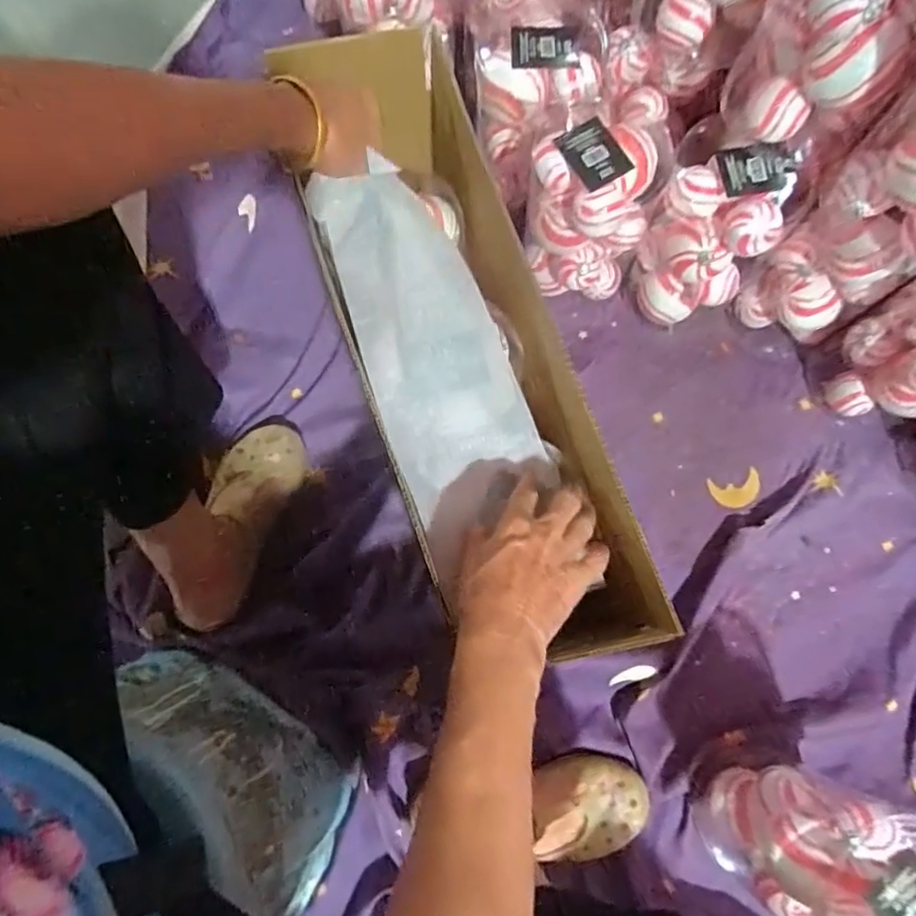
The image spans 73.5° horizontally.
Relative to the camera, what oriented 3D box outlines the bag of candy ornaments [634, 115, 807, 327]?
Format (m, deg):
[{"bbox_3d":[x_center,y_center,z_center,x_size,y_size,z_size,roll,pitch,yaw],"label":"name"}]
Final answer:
[{"bbox_3d":[0.251,-0.230,0.636,0.124,0.183,0.114,26,79,6],"label":"bag of candy ornaments"}]

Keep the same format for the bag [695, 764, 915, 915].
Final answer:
[{"bbox_3d":[0.299,0.331,0.518,0.109,0.212,0.110,18,78,5],"label":"bag"}]

